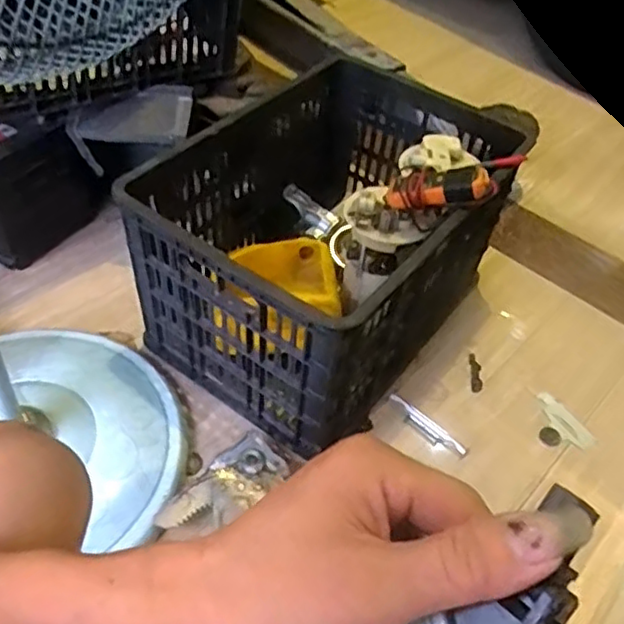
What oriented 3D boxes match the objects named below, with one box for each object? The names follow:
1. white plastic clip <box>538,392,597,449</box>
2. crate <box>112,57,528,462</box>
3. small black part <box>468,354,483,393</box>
[{"bbox_3d":[0.358,0.156,0.921,0.042,0.004,0.097,-23,52,-23],"label":"white plastic clip"},{"bbox_3d":[0.038,-0.106,0.933,0.345,0.302,0.512,30,52,19],"label":"crate"},{"bbox_3d":[0.243,0.090,0.960,0.018,0.004,0.069,4,47,0],"label":"small black part"}]

